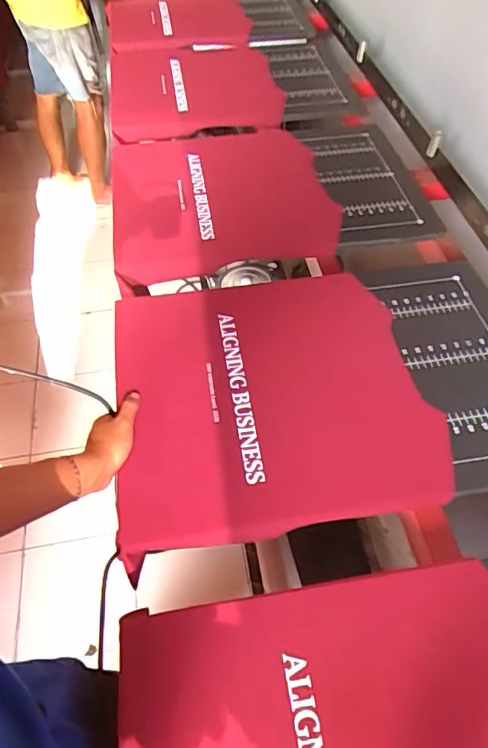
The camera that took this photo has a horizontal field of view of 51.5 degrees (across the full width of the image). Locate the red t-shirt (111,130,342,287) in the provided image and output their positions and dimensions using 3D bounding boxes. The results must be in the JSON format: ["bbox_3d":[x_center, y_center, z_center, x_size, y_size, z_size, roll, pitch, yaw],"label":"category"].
[{"bbox_3d":[-0.045,-0.359,1.026,0.429,0.061,0.457,-5,47,-10],"label":"red t-shirt"}]

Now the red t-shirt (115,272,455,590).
[{"bbox_3d":[0.028,0.013,0.714,0.417,0.048,0.419,-9,53,-8],"label":"red t-shirt"}]

